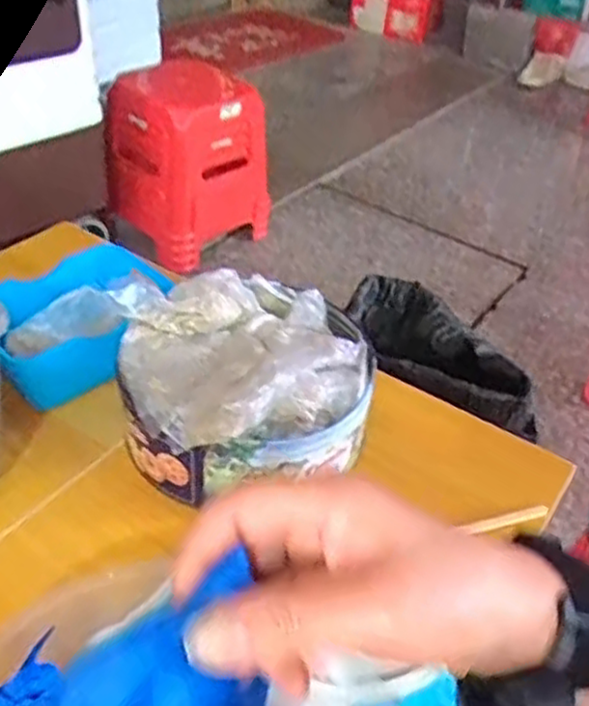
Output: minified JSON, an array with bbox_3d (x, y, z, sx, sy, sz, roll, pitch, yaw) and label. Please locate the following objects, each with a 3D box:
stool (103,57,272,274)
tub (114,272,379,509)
[{"bbox_3d":[-0.225,-0.405,1.541,0.237,0.370,0.258,31,46,27],"label":"stool"},{"bbox_3d":[-0.036,0.014,0.548,0.176,0.092,0.176,3,39,-3],"label":"tub"}]

